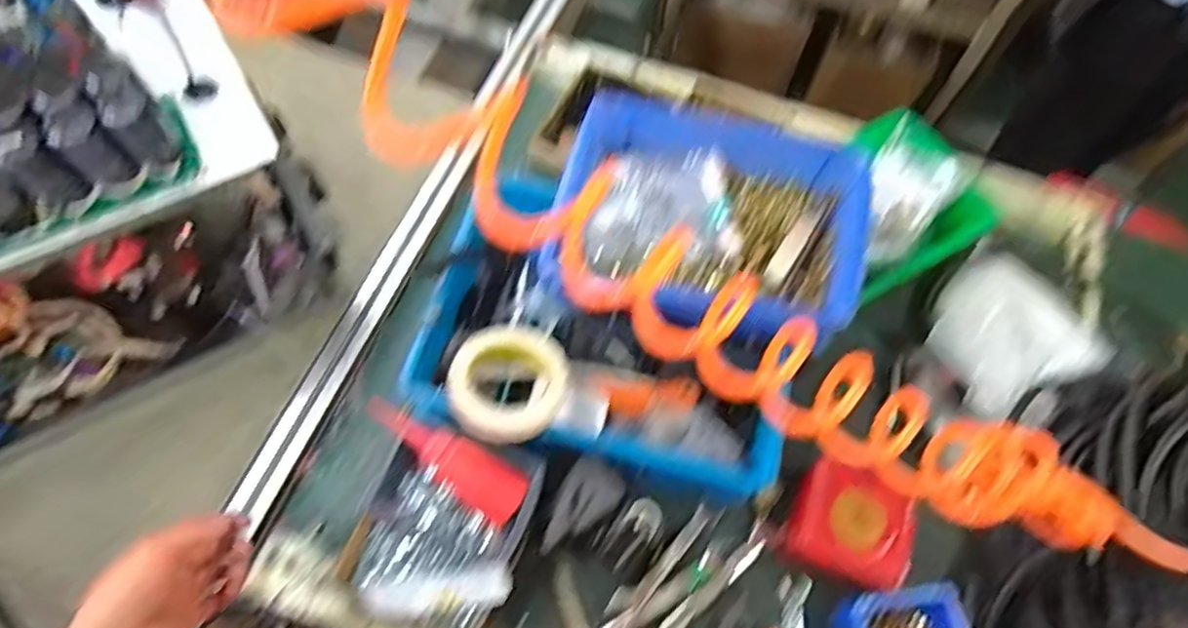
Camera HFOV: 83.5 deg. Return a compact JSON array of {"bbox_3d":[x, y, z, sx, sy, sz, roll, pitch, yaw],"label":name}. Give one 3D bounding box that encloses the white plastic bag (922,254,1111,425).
[{"bbox_3d":[0.457,0.020,0.733,0.197,0.058,0.173,-33,71,-15],"label":"white plastic bag"}]

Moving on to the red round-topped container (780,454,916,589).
[{"bbox_3d":[0.247,0.204,0.644,0.105,0.062,0.102,19,66,7],"label":"red round-topped container"}]

